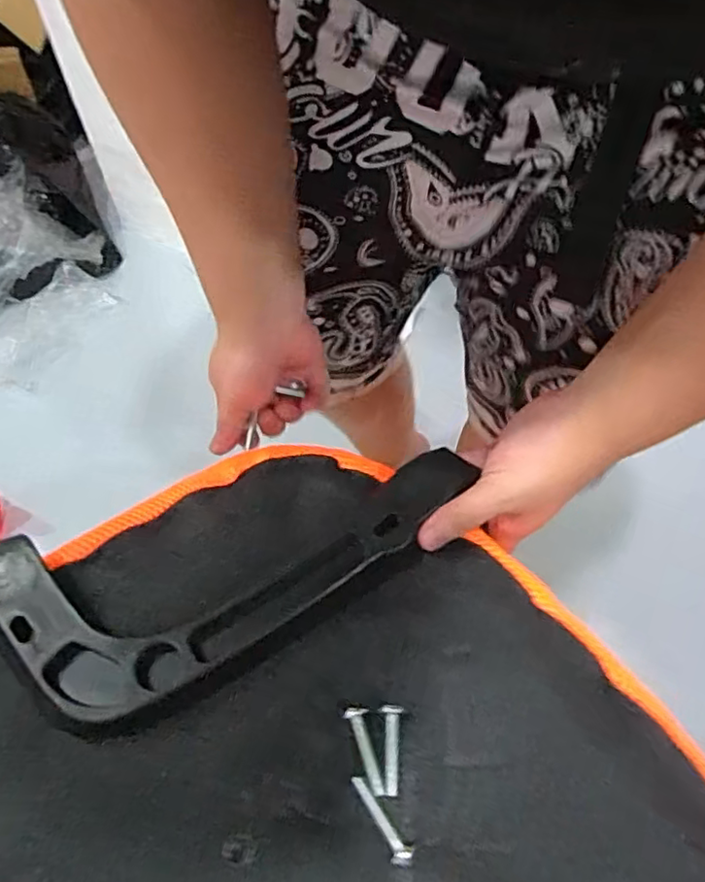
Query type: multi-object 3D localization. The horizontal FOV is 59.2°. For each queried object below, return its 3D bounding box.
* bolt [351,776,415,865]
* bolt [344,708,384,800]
[{"bbox_3d":[0.013,0.166,0.275,0.008,0.007,0.039,-28,60,-16],"label":"bolt"},{"bbox_3d":[0.006,0.144,0.289,0.010,0.007,0.038,-15,57,-8],"label":"bolt"}]

